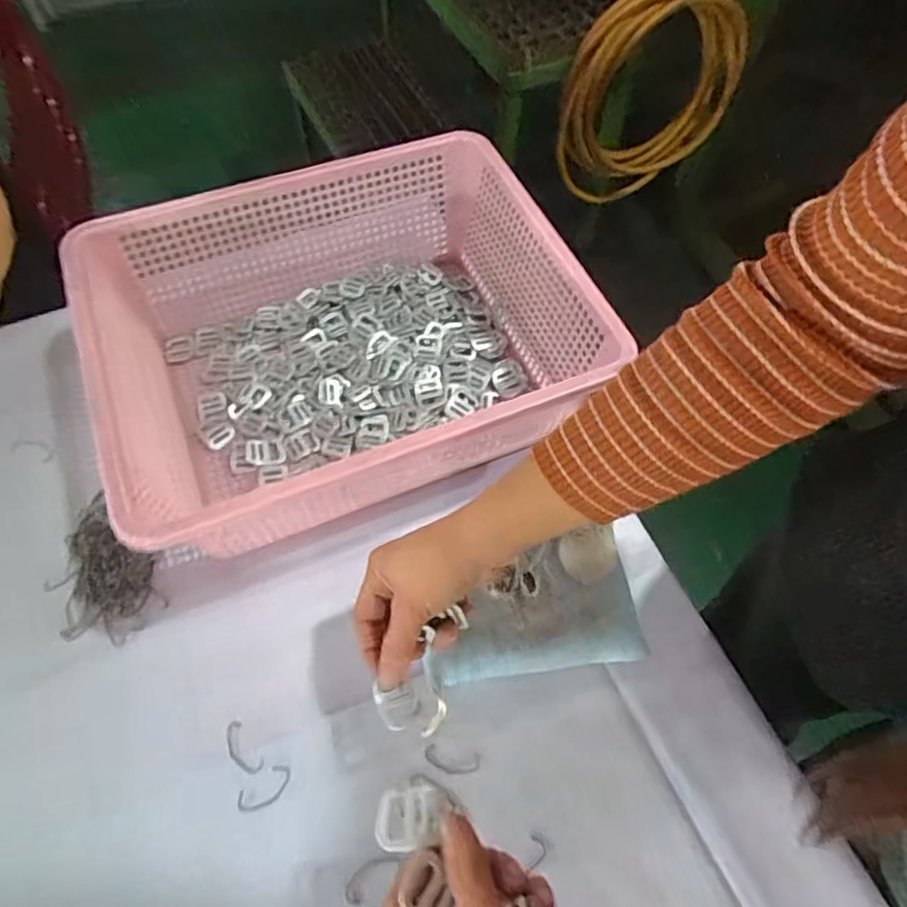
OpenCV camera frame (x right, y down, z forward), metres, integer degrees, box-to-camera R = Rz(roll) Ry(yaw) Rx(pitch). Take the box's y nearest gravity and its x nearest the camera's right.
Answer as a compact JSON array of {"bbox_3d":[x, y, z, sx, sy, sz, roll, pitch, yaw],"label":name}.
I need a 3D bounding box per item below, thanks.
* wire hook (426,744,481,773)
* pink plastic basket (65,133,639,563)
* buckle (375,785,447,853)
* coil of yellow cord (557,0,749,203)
[{"bbox_3d":[-0.001,0.213,0.434,0.038,0.004,0.015,11,63,6],"label":"wire hook"},{"bbox_3d":[-0.089,-0.094,0.523,0.380,0.122,0.298,-20,64,-10],"label":"pink plastic basket"},{"bbox_3d":[-0.021,0.176,0.303,0.034,0.005,0.027,-5,63,-2],"label":"buckle"},{"bbox_3d":[0.368,-0.678,1.176,0.359,0.379,0.093,-18,62,-10],"label":"coil of yellow cord"}]

